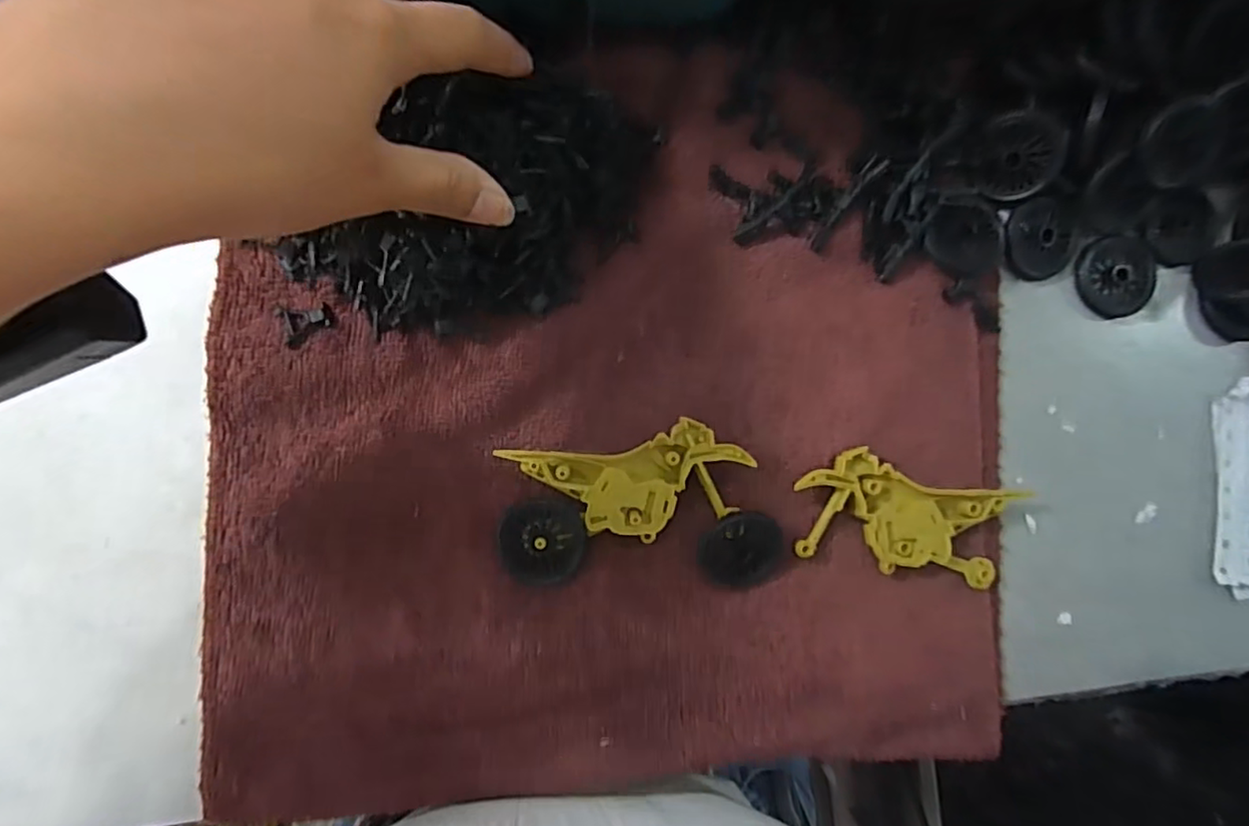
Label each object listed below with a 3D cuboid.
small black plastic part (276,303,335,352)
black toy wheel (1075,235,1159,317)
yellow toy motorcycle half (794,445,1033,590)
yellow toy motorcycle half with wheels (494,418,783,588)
[{"bbox_3d":[-0.135,-0.039,0.270,0.020,0.008,0.019,-20,91,-5],"label":"small black plastic part"},{"bbox_3d":[0.239,-0.066,0.307,0.038,0.005,0.038,0,89,-5],"label":"black toy wheel"},{"bbox_3d":[0.125,0.047,0.287,0.098,0.012,0.049,11,88,-5],"label":"yellow toy motorcycle half"},{"bbox_3d":[0.007,0.040,0.276,0.118,0.015,0.067,2,89,-5],"label":"yellow toy motorcycle half with wheels"}]

